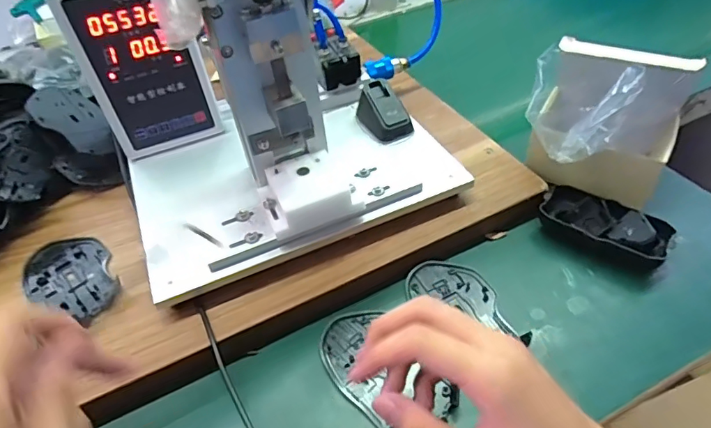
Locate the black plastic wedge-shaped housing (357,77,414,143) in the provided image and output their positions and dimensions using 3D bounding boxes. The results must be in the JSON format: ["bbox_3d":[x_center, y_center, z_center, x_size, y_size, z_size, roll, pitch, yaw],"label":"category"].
[{"bbox_3d":[0.029,-0.111,0.517,0.040,0.037,0.062,-26,49,-18],"label":"black plastic wedge-shaped housing"}]

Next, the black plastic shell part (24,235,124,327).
[{"bbox_3d":[-0.260,0.060,0.444,0.073,0.007,0.113,-28,49,-19],"label":"black plastic shell part"}]

